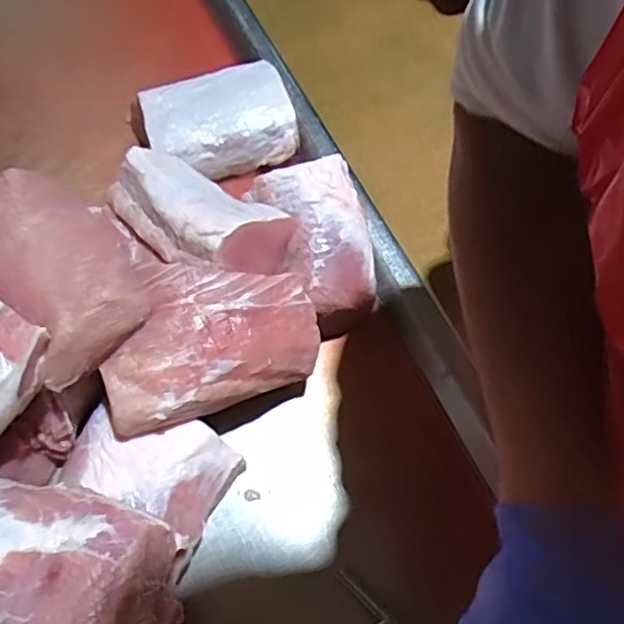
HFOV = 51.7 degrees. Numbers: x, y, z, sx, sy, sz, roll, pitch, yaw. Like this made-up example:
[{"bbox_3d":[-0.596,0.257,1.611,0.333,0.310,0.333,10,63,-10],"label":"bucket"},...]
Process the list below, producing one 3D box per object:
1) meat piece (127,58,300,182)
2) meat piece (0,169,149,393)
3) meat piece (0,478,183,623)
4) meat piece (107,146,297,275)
[{"bbox_3d":[-0.104,-0.201,0.681,0.166,0.047,0.108,-15,67,-5],"label":"meat piece"},{"bbox_3d":[-0.222,-0.038,0.535,0.186,0.074,0.126,41,73,17],"label":"meat piece"},{"bbox_3d":[-0.189,0.187,0.467,0.167,0.073,0.116,6,66,4],"label":"meat piece"},{"bbox_3d":[-0.106,-0.094,0.601,0.172,0.059,0.107,30,70,13],"label":"meat piece"}]

